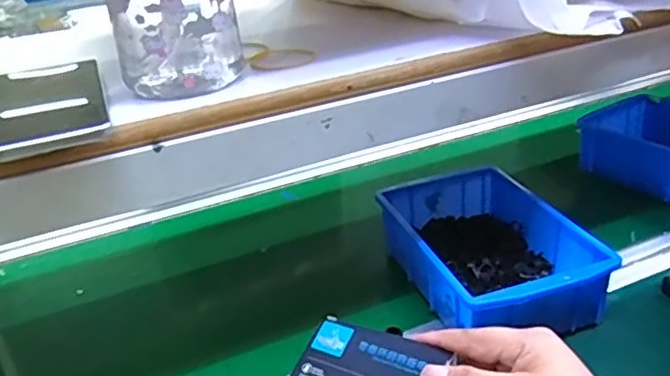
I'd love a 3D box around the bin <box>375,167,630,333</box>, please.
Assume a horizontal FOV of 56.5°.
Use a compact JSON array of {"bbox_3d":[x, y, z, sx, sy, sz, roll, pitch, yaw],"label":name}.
[{"bbox_3d":[0.131,0.057,0.560,0.132,0.065,0.201,-13,29,-14],"label":"bin"}]

